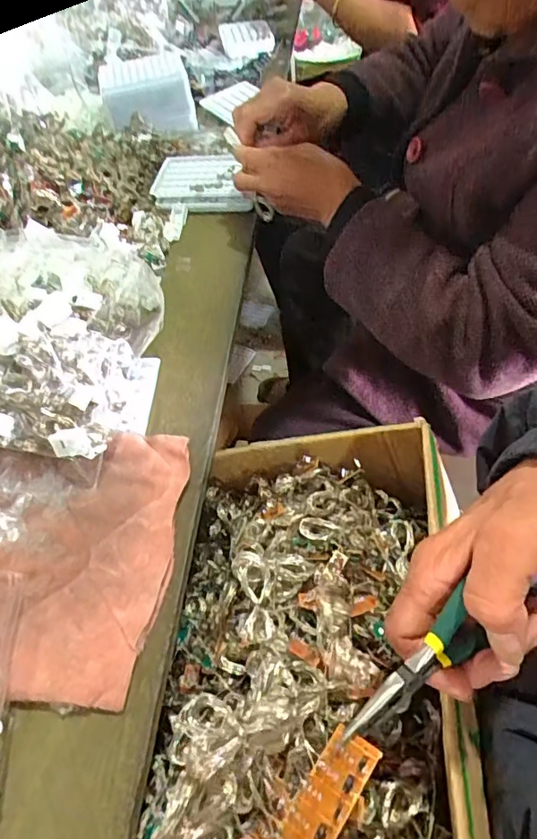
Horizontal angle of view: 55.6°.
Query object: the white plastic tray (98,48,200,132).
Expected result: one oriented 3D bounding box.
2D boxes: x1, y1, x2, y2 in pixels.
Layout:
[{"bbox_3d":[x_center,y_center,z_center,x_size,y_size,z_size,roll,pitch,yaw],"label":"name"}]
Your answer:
[{"bbox_3d":[-0.180,-0.478,0.749,0.138,0.073,0.074,-9,54,0],"label":"white plastic tray"}]

